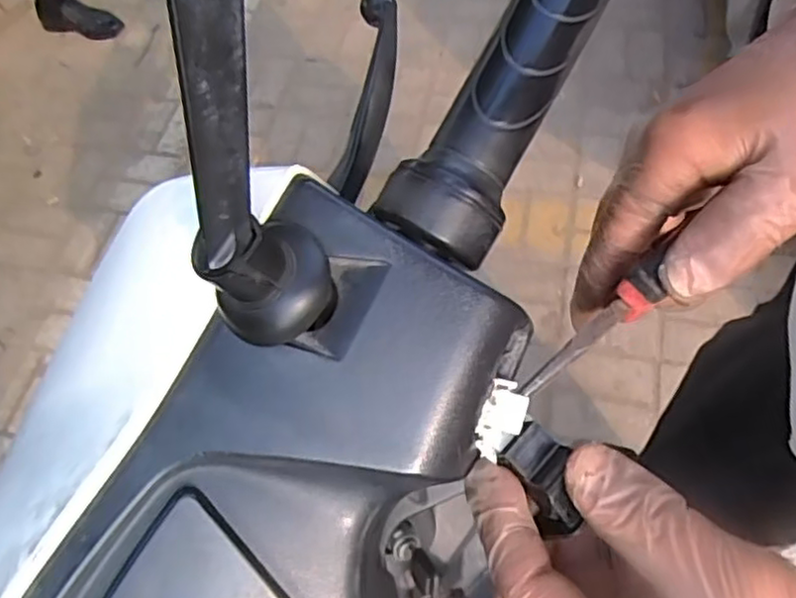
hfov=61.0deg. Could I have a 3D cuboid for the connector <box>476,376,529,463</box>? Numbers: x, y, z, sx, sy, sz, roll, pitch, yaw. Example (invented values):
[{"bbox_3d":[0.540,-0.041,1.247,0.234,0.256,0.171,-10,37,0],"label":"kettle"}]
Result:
[{"bbox_3d":[0.036,0.042,0.233,0.014,0.010,0.025,22,63,14],"label":"connector"}]

